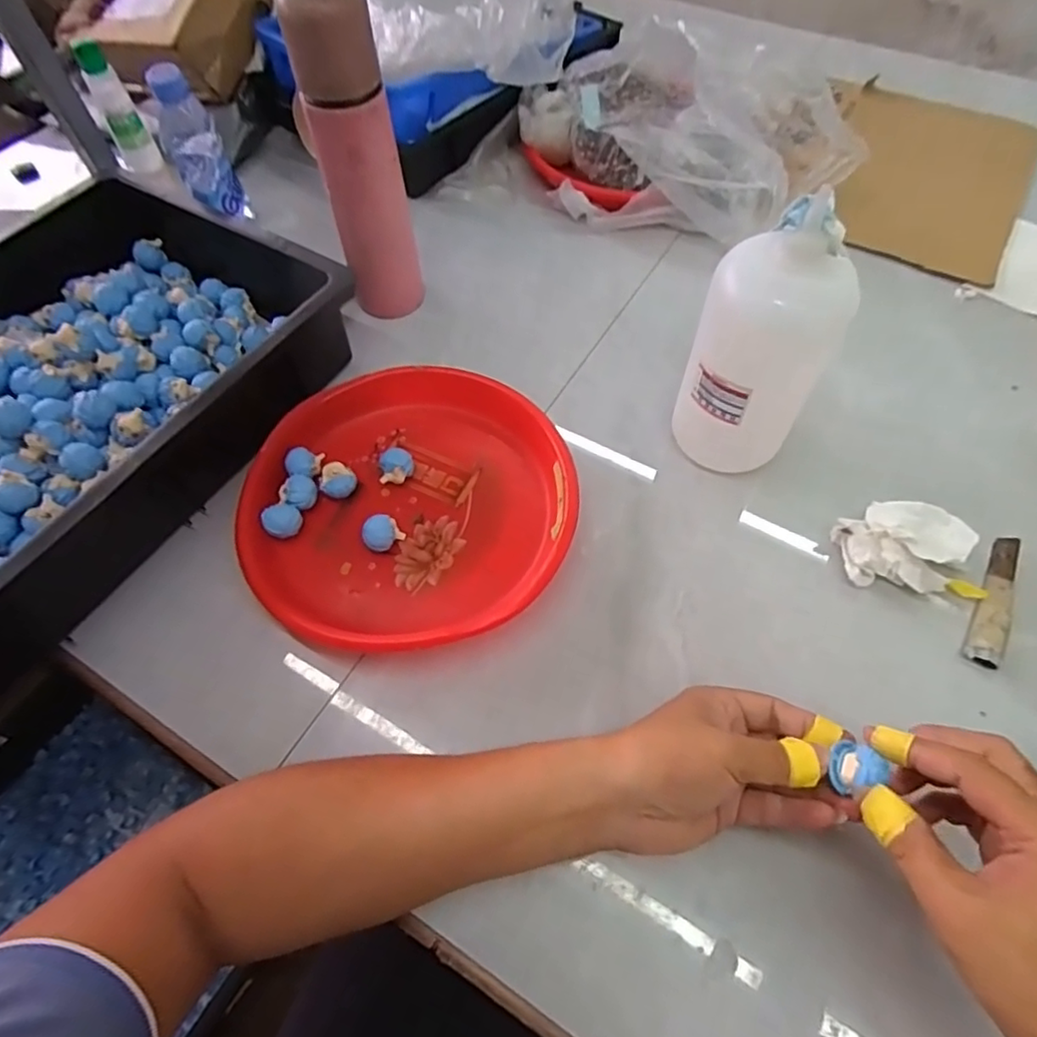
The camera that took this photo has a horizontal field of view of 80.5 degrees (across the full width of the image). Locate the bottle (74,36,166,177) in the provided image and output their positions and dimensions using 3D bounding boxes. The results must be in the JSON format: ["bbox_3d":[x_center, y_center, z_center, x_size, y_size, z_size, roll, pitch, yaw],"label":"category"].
[{"bbox_3d":[-0.446,-0.452,0.683,0.039,0.117,0.045,-24,62,-12],"label":"bottle"}]

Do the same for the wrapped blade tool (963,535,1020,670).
[{"bbox_3d":[0.352,0.059,0.449,0.023,0.006,0.114,29,64,17],"label":"wrapped blade tool"}]

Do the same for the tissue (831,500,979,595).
[{"bbox_3d":[0.287,0.017,0.457,0.088,0.029,0.065,8,60,7],"label":"tissue"}]

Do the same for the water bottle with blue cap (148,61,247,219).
[{"bbox_3d":[-0.318,-0.362,0.604,0.053,0.132,0.047,-24,62,-12],"label":"water bottle with blue cap"}]

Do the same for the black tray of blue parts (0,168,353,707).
[{"bbox_3d":[-0.381,-0.089,0.490,0.306,0.105,0.454,27,64,16],"label":"black tray of blue parts"}]

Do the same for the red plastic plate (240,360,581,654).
[{"bbox_3d":[-0.084,-0.017,0.486,0.254,0.042,0.245,-5,59,-1],"label":"red plastic plate"}]

